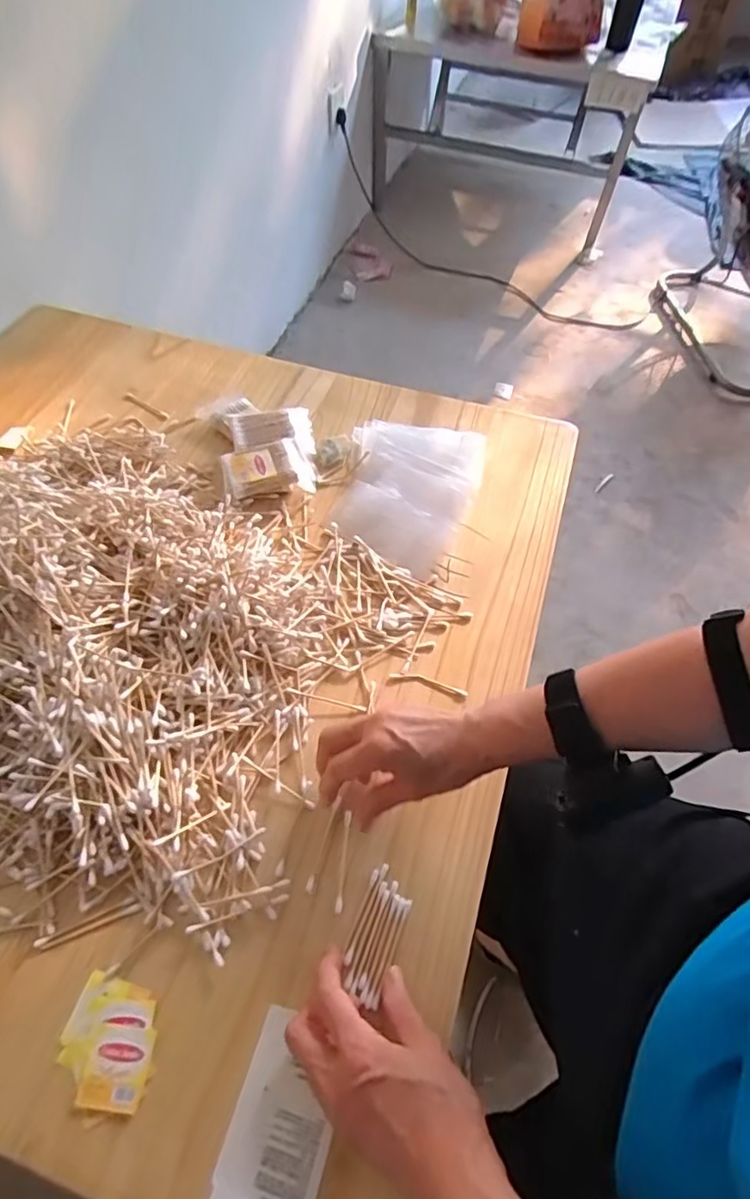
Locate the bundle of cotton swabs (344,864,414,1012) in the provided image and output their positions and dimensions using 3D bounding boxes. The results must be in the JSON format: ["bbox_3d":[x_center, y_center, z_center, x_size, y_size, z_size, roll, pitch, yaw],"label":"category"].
[{"bbox_3d":[0.002,0.236,0.427,0.036,0.004,0.081,12,57,8],"label":"bundle of cotton swabs"}]

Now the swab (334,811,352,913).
[{"bbox_3d":[-0.024,0.197,0.450,0.005,0.006,0.066,4,60,2],"label":"swab"}]

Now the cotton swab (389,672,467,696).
[{"bbox_3d":[0.049,0.074,0.547,0.070,0.004,0.010,13,57,8],"label":"cotton swab"}]

